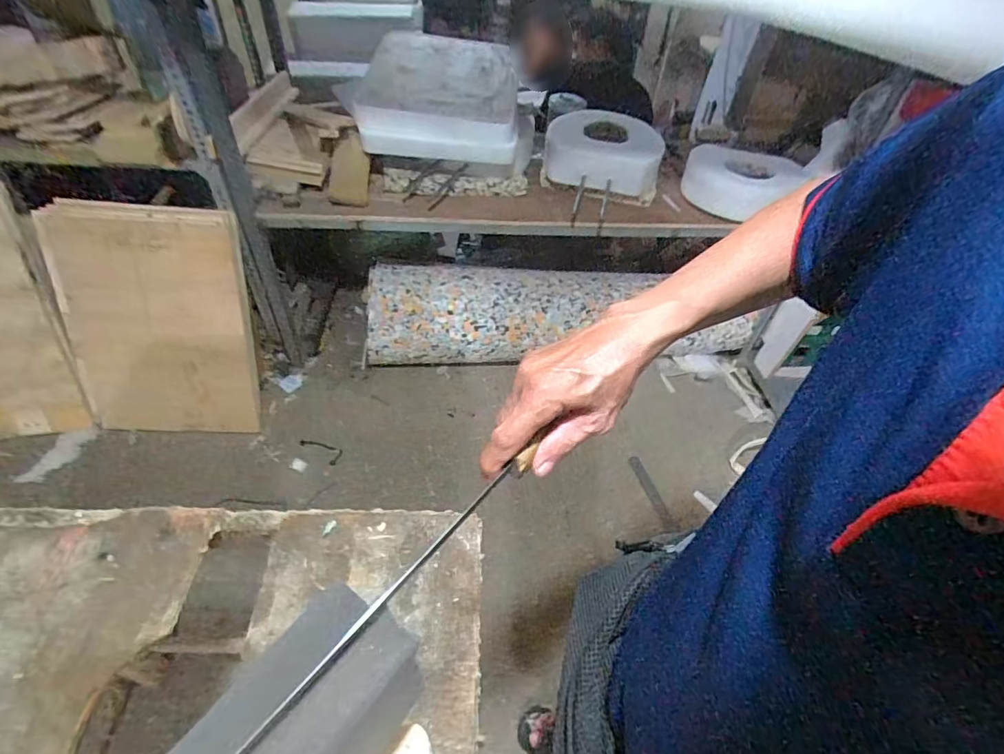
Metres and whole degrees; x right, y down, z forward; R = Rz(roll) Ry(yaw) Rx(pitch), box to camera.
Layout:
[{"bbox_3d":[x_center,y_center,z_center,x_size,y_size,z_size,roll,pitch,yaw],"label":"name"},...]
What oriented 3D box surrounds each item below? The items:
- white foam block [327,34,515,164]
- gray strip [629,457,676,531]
[{"bbox_3d":[-0.191,-0.829,1.419,0.480,0.214,0.429,3,46,-4],"label":"white foam block"},{"bbox_3d":[0.491,0.376,1.568,0.041,0.009,0.274,-10,48,-12],"label":"gray strip"}]

